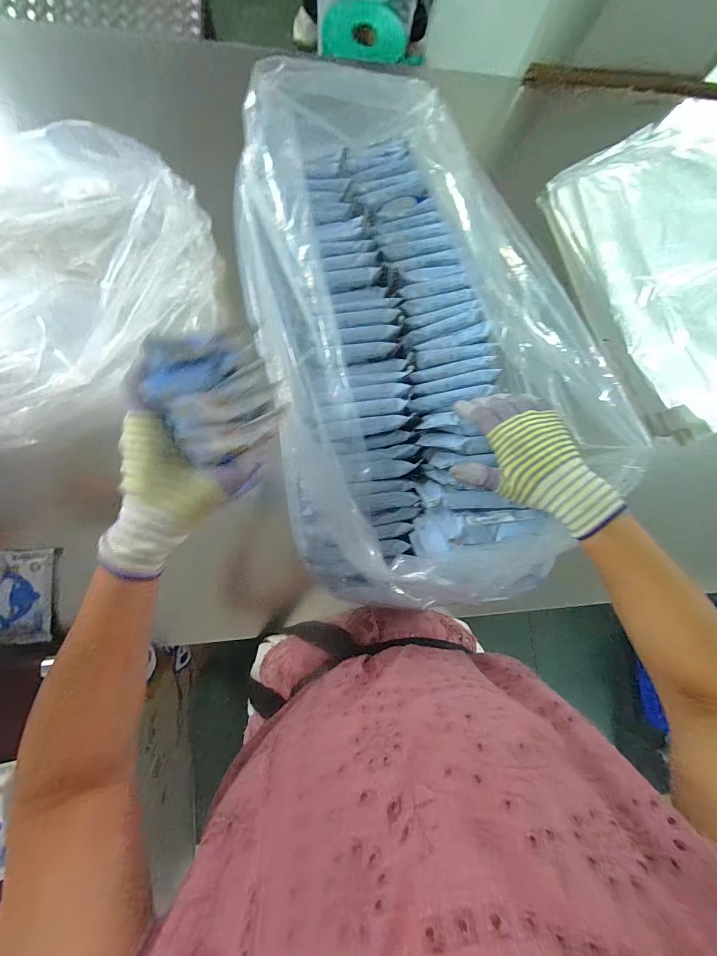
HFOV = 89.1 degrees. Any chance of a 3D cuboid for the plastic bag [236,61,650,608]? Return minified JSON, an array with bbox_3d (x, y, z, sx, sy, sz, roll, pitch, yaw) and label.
[{"bbox_3d":[0.081,-0.162,0.431,0.359,0.112,0.564,-12,88,-8],"label":"plastic bag"}]

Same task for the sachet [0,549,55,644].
[{"bbox_3d":[-0.518,0.182,0.561,0.077,0.021,0.139,-6,78,-13],"label":"sachet"}]

